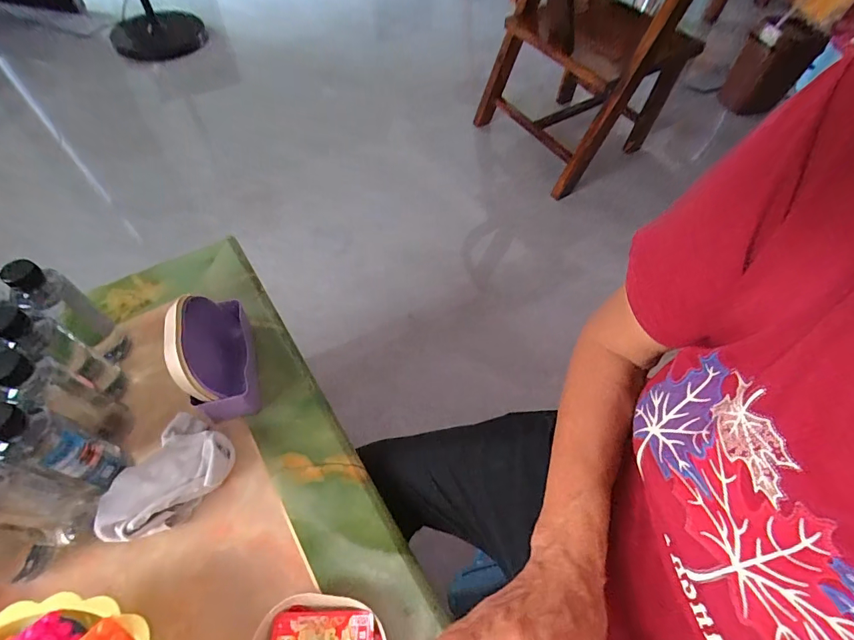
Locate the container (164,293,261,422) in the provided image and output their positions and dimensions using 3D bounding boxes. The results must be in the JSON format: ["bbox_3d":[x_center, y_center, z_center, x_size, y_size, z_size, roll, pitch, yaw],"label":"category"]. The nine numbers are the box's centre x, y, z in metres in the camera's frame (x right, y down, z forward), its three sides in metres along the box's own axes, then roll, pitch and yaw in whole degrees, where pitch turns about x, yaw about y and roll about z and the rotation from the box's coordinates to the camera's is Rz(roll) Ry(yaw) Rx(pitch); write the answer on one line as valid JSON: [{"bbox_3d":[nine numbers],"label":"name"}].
[{"bbox_3d":[-0.261,0.037,0.520,0.076,0.120,0.144,-14,60,-10],"label":"container"}]

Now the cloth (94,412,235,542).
[{"bbox_3d":[-0.295,0.185,0.481,0.099,0.044,0.145,28,62,15],"label":"cloth"}]

